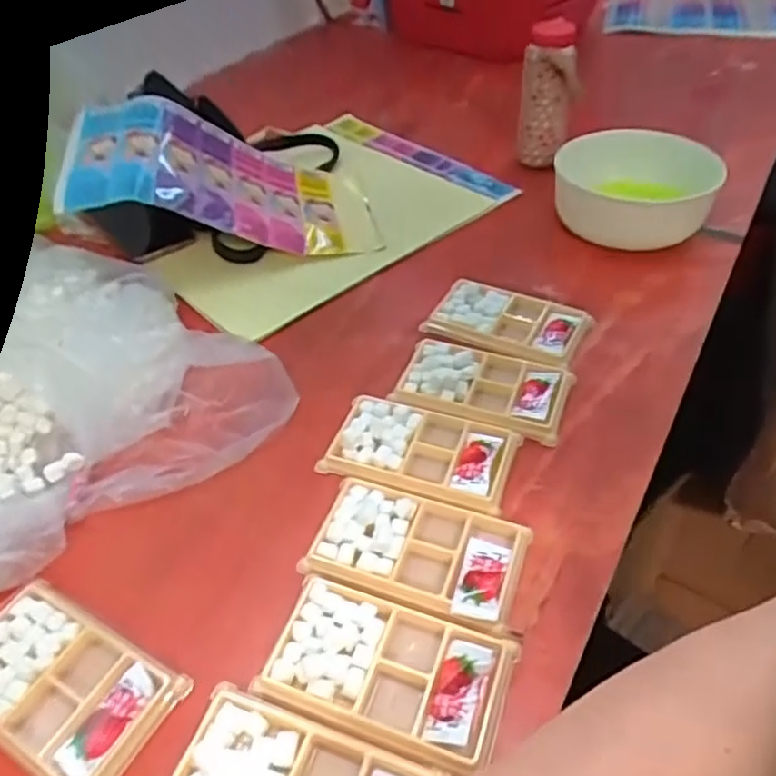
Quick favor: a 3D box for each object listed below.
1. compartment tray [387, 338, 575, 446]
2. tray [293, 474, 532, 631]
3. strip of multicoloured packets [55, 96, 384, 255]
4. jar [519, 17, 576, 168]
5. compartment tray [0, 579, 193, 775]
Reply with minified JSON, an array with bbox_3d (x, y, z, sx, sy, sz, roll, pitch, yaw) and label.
[{"bbox_3d":[0.077,-0.006,0.526,0.137,0.015,0.079,15,48,17],"label":"compartment tray"},{"bbox_3d":[0.019,0.105,0.421,0.134,0.013,0.075,13,48,16],"label":"tray"},{"bbox_3d":[-0.171,-0.223,0.684,0.299,0.123,0.171,-11,46,-8],"label":"strip of multicoloured packets"},{"bbox_3d":[0.191,-0.352,0.770,0.059,0.169,0.069,7,46,11],"label":"jar"},{"bbox_3d":[-0.192,0.171,0.370,0.133,0.012,0.076,21,50,22],"label":"compartment tray"}]

